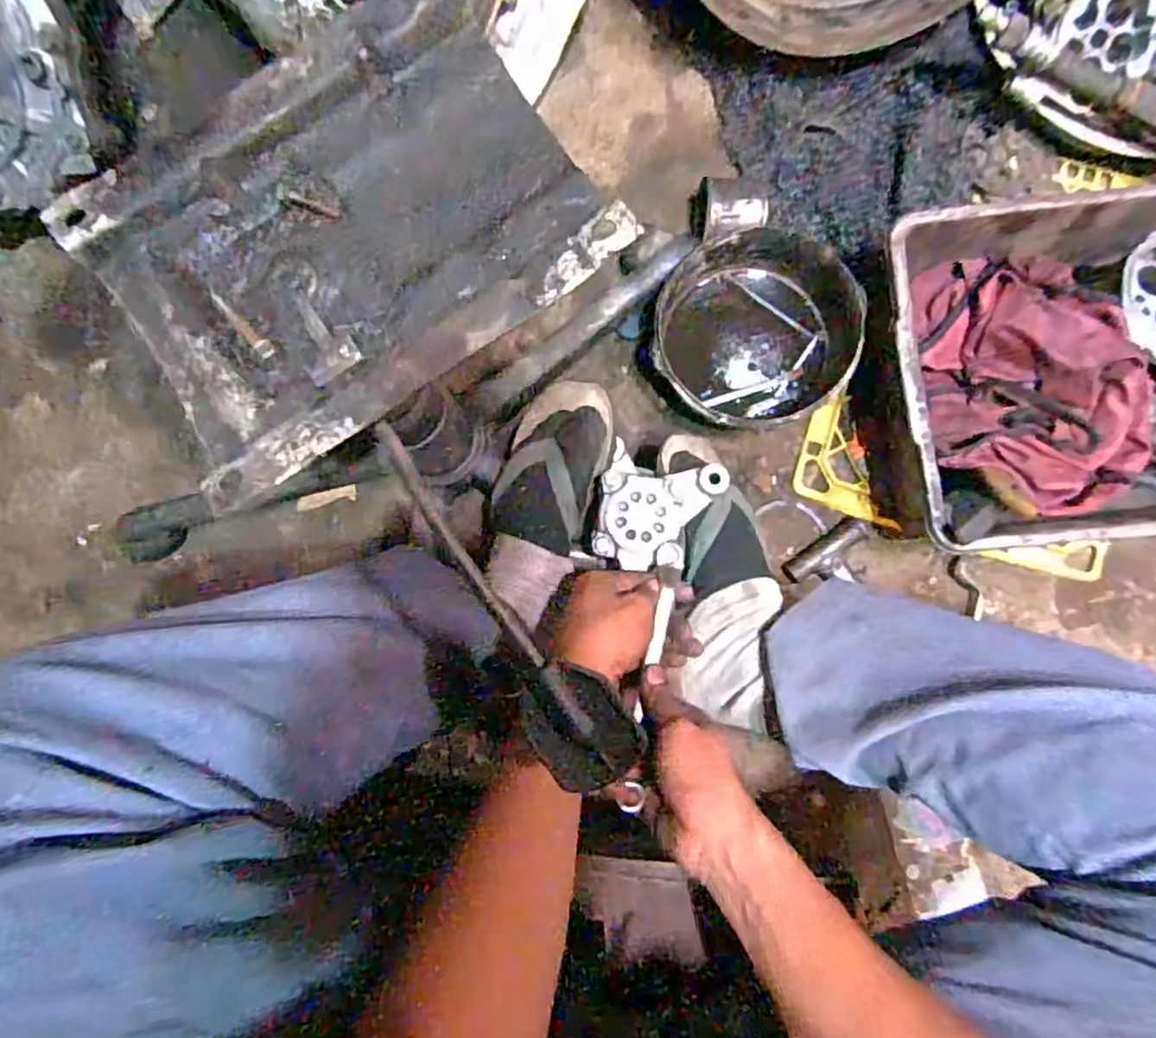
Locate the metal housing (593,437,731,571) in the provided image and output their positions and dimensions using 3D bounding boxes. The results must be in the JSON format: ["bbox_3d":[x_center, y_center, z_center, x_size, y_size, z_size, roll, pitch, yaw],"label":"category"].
[{"bbox_3d":[0.065,-0.006,0.546,0.092,0.023,0.093,14,86,2],"label":"metal housing"}]

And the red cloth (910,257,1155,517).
[{"bbox_3d":[0.424,-0.128,0.647,0.181,0.094,0.244,4,86,2],"label":"red cloth"}]

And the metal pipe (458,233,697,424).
[{"bbox_3d":[0.000,-0.184,0.673,0.271,0.040,0.040,-39,86,-2],"label":"metal pipe"}]

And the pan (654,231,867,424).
[{"bbox_3d":[0.190,-0.192,0.694,0.218,0.071,0.187,-24,86,0],"label":"pan"}]

